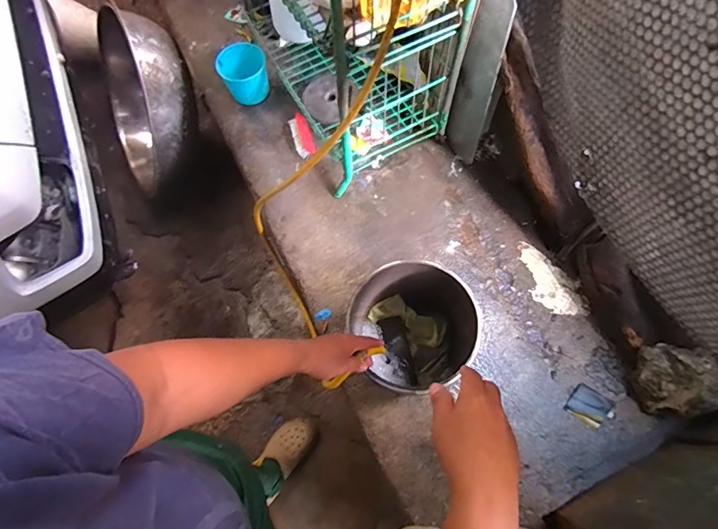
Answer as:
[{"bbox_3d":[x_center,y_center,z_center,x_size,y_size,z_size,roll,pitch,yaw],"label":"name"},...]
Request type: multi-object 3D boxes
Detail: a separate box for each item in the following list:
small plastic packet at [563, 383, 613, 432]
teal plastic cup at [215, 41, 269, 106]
[{"bbox_3d":[0.476,0.292,0.882,0.079,0.004,0.072,37,76,12],"label":"small plastic packet"},{"bbox_3d":[-0.314,-0.524,1.183,0.119,0.101,0.113,0,71,1],"label":"teal plastic cup"}]

